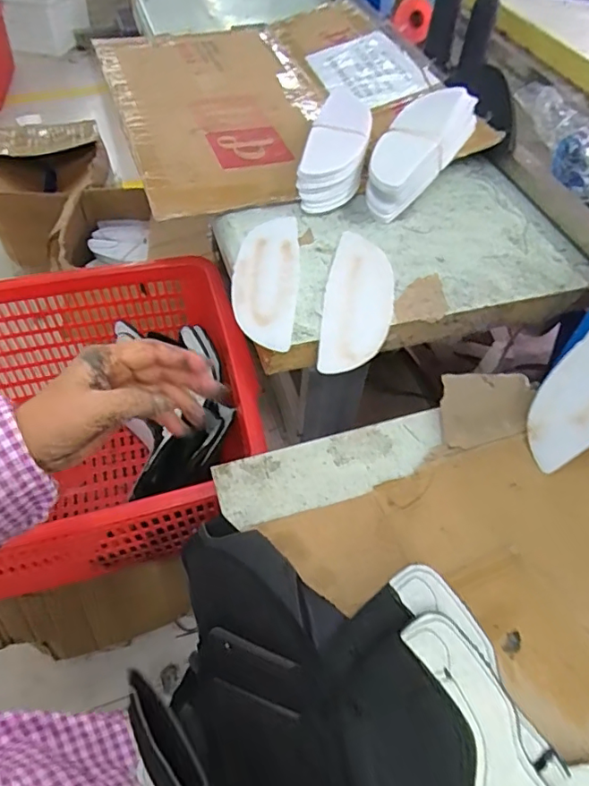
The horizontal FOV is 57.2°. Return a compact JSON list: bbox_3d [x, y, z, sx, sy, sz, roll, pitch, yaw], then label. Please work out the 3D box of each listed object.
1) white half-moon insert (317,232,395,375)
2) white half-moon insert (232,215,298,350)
[{"bbox_3d":[0.070,-0.101,0.581,0.070,0.007,0.210,9,53,5],"label":"white half-moon insert"},{"bbox_3d":[-0.032,-0.128,0.595,0.068,0.005,0.213,4,53,1],"label":"white half-moon insert"}]

